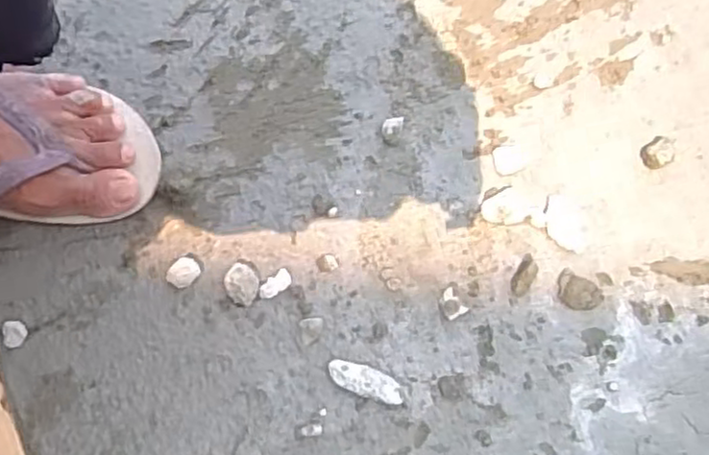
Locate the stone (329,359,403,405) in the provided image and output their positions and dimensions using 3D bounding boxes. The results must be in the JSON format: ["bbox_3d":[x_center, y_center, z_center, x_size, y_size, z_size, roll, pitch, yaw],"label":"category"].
[{"bbox_3d":[0.007,0.100,0.451,0.049,0.012,0.018,19,80,4],"label":"stone"}]

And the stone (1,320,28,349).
[{"bbox_3d":[-0.226,0.071,0.460,0.015,0.007,0.017,-12,80,-2],"label":"stone"}]

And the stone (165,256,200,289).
[{"bbox_3d":[-0.114,0.031,0.465,0.021,0.014,0.017,-40,82,-7],"label":"stone"}]

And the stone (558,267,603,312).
[{"bbox_3d":[0.150,0.044,0.464,0.031,0.006,0.022,30,81,6],"label":"stone"}]

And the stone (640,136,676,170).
[{"bbox_3d":[0.208,-0.050,0.475,0.020,0.012,0.020,0,79,0],"label":"stone"}]

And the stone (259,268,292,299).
[{"bbox_3d":[-0.053,0.038,0.467,0.024,0.005,0.012,-39,82,-7],"label":"stone"}]

